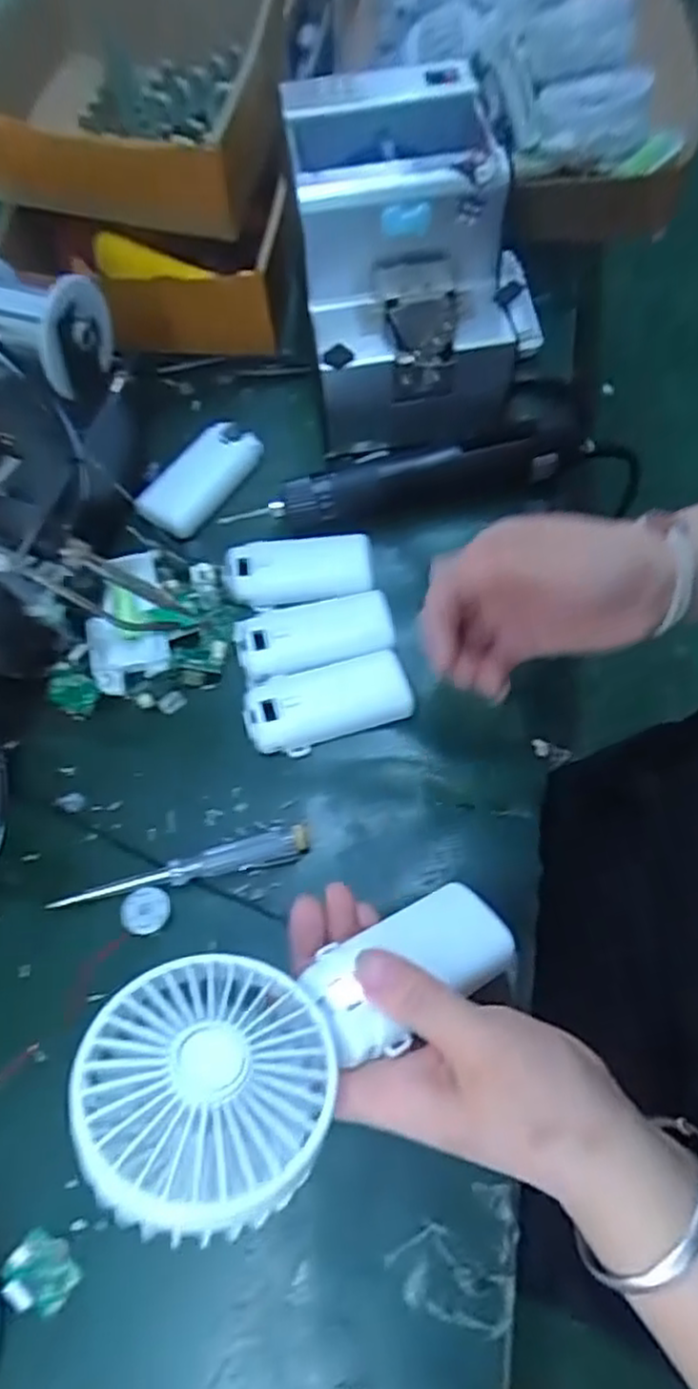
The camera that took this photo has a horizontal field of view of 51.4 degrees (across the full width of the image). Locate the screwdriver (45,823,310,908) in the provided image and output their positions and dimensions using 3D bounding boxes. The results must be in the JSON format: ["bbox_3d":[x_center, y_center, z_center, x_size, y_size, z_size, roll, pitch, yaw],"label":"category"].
[{"bbox_3d":[-0.089,0.095,0.394,0.138,0.012,0.016,-16,64,-5],"label":"screwdriver"}]

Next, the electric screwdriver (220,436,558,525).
[{"bbox_3d":[0.030,-0.140,0.482,0.210,0.035,0.031,-11,64,-2],"label":"electric screwdriver"}]

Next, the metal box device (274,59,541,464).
[{"bbox_3d":[0.032,-0.281,0.486,0.128,0.152,0.170,-11,64,-2],"label":"metal box device"}]

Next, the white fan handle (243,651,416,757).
[{"bbox_3d":[-0.013,0.004,0.428,0.095,0.019,0.049,-14,64,-3],"label":"white fan handle"}]

